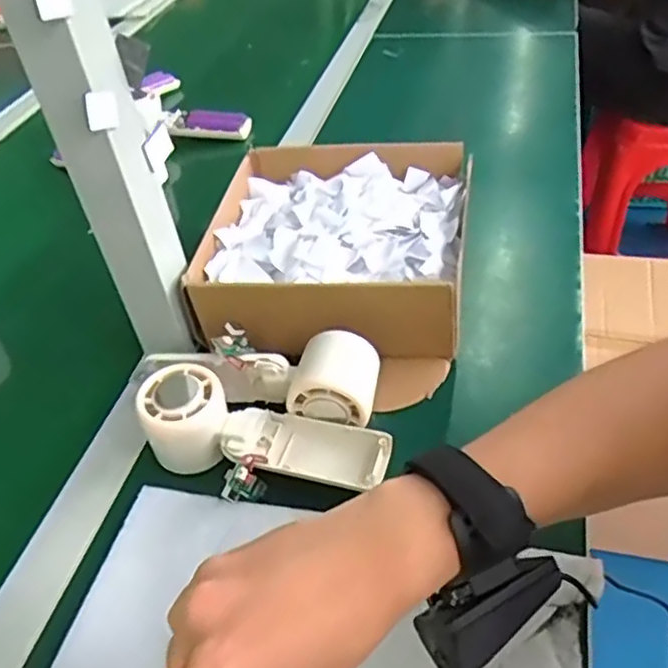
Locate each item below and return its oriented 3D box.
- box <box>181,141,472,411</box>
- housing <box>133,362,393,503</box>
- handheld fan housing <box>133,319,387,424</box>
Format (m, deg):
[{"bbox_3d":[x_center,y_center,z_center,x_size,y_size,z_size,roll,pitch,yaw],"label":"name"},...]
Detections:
[{"bbox_3d":[0.002,-0.066,0.559,0.205,0.074,0.236,3,44,12],"label":"box"},{"bbox_3d":[-0.048,0.068,0.433,0.162,0.048,0.068,11,46,19],"label":"housing"},{"bbox_3d":[-0.037,0.026,0.471,0.139,0.056,0.059,8,45,16],"label":"handheld fan housing"}]

